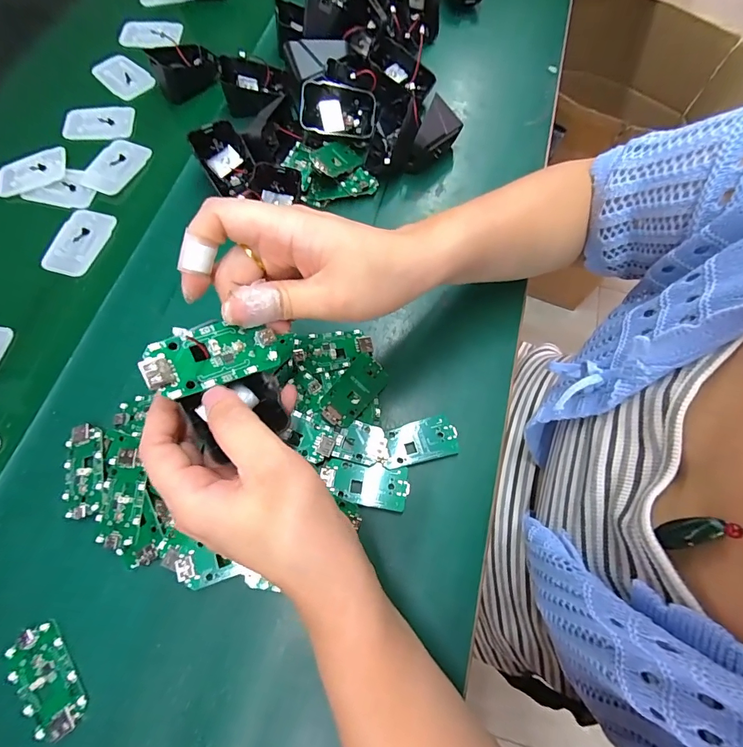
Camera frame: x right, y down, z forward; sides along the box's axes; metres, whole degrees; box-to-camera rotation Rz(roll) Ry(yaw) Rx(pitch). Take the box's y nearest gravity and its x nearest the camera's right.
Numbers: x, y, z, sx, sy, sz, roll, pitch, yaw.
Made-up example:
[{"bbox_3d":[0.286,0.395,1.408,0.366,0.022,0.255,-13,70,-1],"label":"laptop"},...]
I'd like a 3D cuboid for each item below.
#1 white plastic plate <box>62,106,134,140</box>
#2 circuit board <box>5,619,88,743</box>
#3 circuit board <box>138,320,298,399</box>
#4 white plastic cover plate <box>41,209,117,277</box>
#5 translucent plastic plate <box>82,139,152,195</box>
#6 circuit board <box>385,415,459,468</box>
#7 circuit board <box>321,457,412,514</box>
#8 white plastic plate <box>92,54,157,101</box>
[{"bbox_3d":[-0.286,-0.263,0.416,0.067,0.005,0.045,-2,67,0],"label":"white plastic plate"},{"bbox_3d":[-0.198,0.187,0.242,0.031,0.005,0.063,-39,72,-14],"label":"circuit board"},{"bbox_3d":[-0.075,-0.012,0.200,0.071,0.005,0.032,-19,84,-30],"label":"circuit board"},{"bbox_3d":[-0.270,-0.121,0.365,0.042,0.007,0.068,13,68,6],"label":"white plastic cover plate"},{"bbox_3d":[-0.255,-0.206,0.394,0.041,0.011,0.068,17,68,8],"label":"translucent plastic plate"},{"bbox_3d":[0.037,0.051,0.299,0.055,0.005,0.031,-13,67,-5],"label":"circuit board"},{"bbox_3d":[-0.005,0.079,0.286,0.062,0.005,0.030,10,67,5],"label":"circuit board"},{"bbox_3d":[-0.275,-0.331,0.441,0.061,0.012,0.044,36,72,15],"label":"white plastic plate"}]

